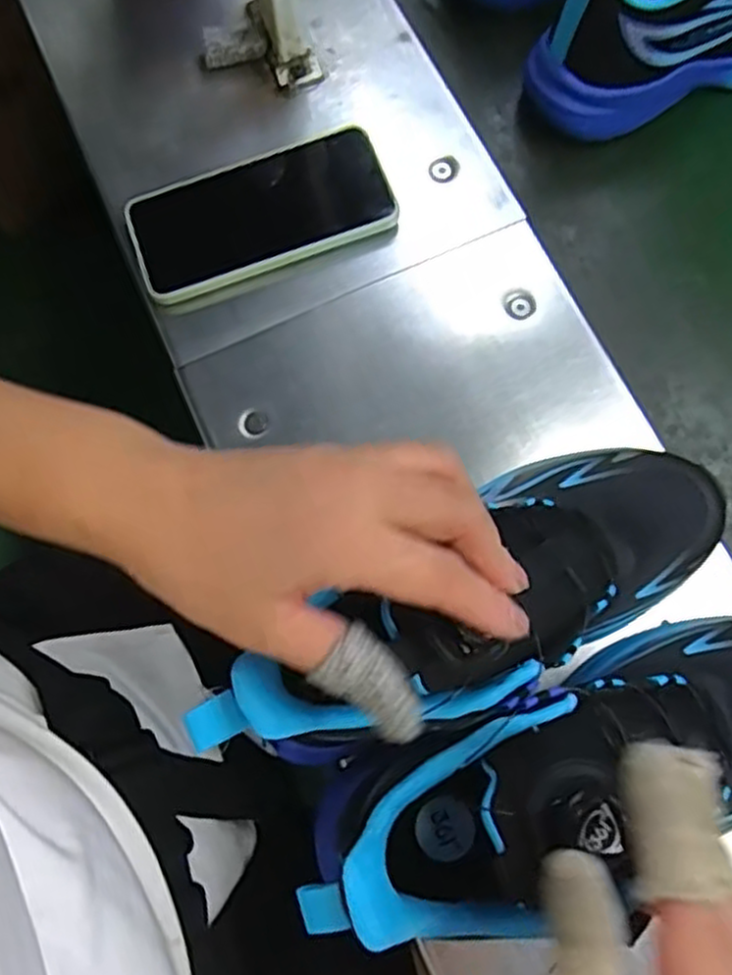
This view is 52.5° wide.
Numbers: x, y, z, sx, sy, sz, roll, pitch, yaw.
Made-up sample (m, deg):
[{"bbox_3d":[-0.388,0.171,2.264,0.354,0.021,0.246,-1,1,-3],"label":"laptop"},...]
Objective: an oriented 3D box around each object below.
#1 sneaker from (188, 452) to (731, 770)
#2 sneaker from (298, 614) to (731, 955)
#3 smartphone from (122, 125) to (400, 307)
[{"bbox_3d":[0.048,0.053,0.340,0.256,0.114,0.083,-26,76,-21],"label":"sneaker"},{"bbox_3d":[0.096,0.120,0.313,0.251,0.100,0.075,-16,75,-14],"label":"sneaker"},{"bbox_3d":[-0.066,-0.174,0.468,0.163,0.015,0.081,-22,75,-6],"label":"smartphone"}]

